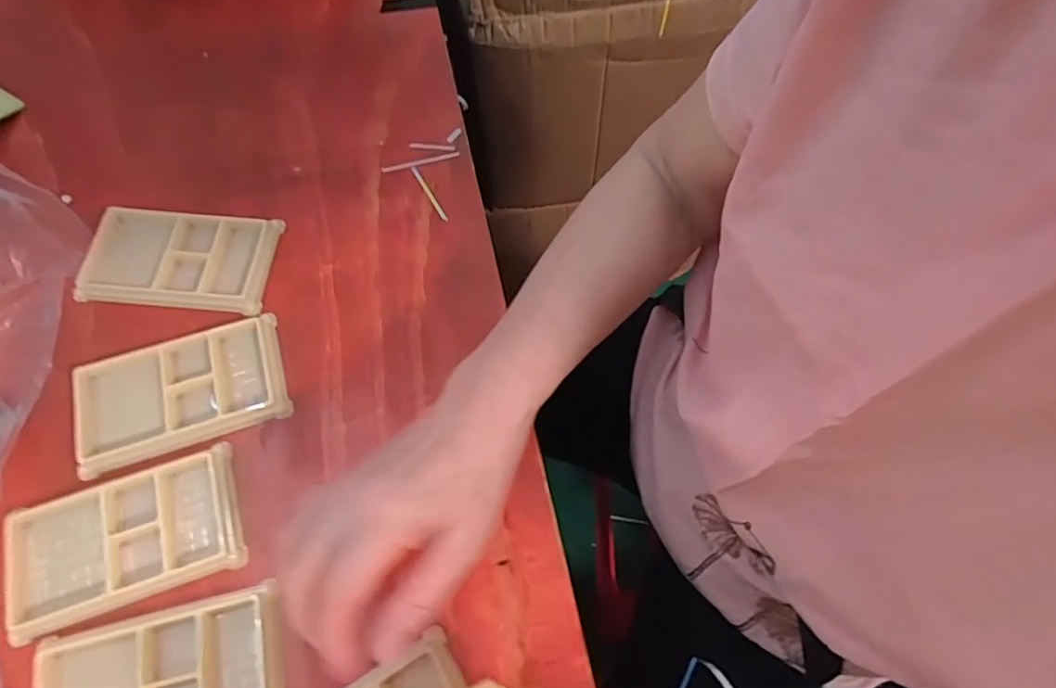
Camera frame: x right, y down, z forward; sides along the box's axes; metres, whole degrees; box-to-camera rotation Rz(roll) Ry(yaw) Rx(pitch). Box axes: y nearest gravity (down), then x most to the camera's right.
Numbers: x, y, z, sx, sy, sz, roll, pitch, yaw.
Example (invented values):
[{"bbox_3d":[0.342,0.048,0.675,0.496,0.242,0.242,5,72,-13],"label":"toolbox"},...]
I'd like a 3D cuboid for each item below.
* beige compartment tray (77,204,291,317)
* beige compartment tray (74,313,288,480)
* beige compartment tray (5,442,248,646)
[{"bbox_3d":[-0.262,-0.065,0.430,0.133,0.012,0.073,4,68,1],"label":"beige compartment tray"},{"bbox_3d":[-0.239,0.034,0.394,0.135,0.020,0.076,-18,69,-7],"label":"beige compartment tray"},{"bbox_3d":[-0.254,0.121,0.359,0.136,0.018,0.080,-18,69,-8],"label":"beige compartment tray"}]

